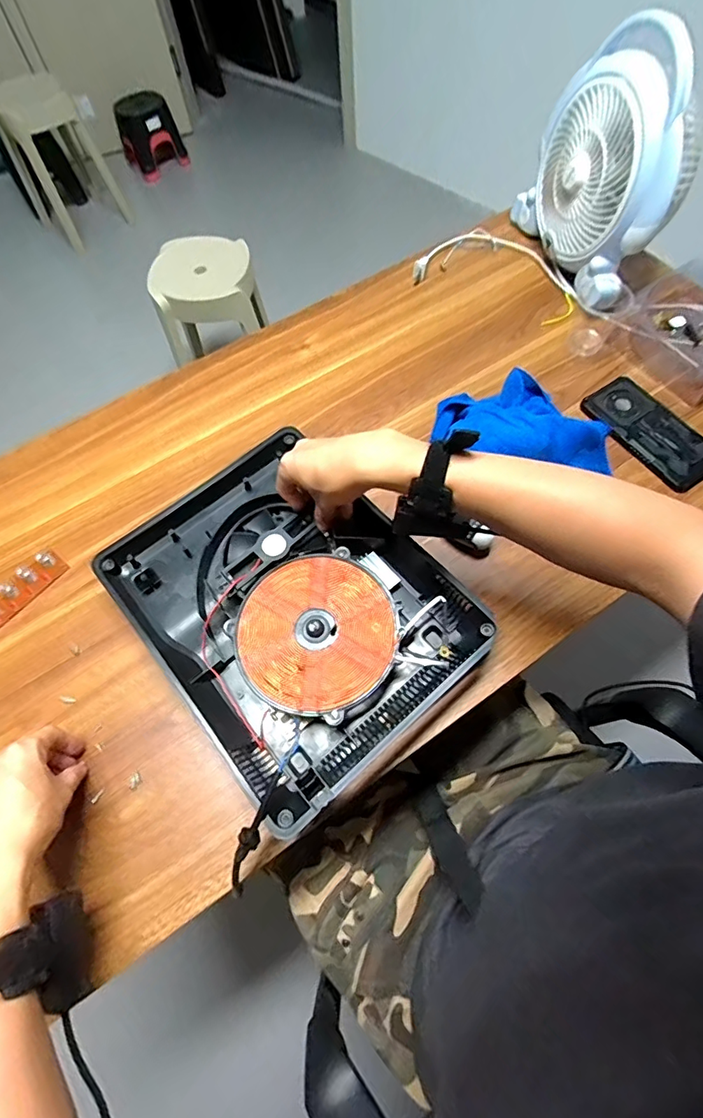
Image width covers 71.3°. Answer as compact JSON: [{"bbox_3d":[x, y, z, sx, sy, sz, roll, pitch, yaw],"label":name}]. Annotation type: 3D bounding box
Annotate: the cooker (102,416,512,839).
[{"bbox_3d":[-0.066,0.045,0.514,0.266,0.056,0.341,-38,67,-16],"label":"cooker"}]

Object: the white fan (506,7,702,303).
[{"bbox_3d":[0.350,-0.514,0.649,0.121,0.239,0.259,-15,65,-5],"label":"white fan"}]

